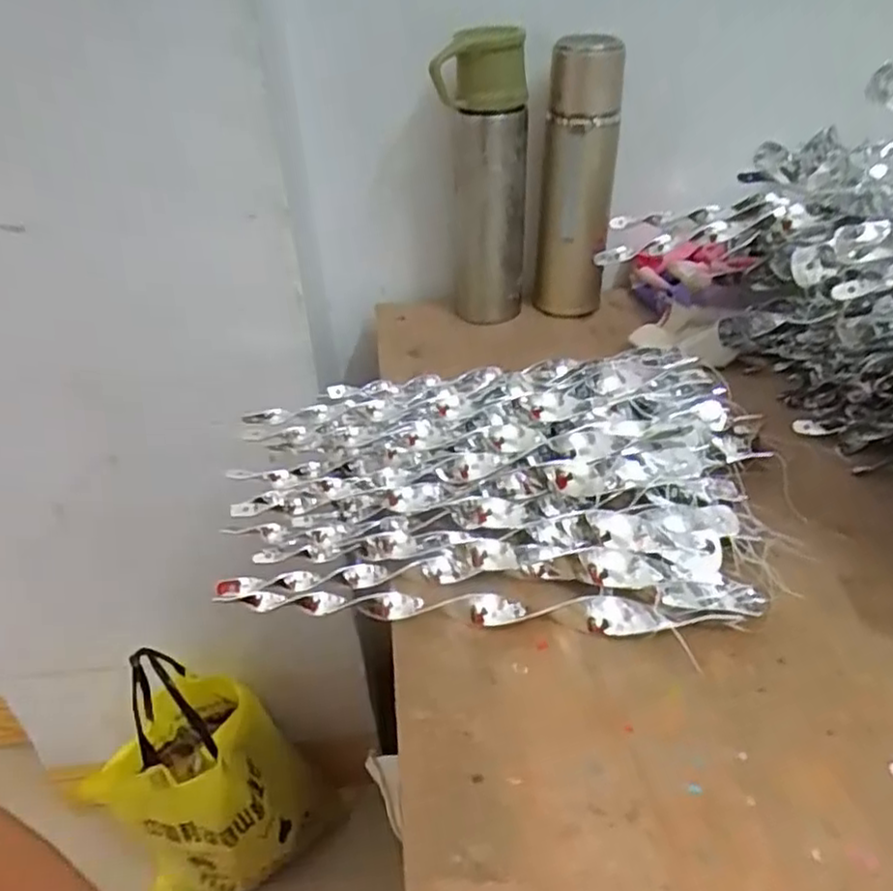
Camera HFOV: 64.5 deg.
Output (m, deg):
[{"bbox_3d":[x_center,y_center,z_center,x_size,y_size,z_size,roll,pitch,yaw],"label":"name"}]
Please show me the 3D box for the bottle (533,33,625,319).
[{"bbox_3d":[0.120,-0.246,0.648,0.065,0.216,0.068,6,37,12],"label":"bottle"}]

